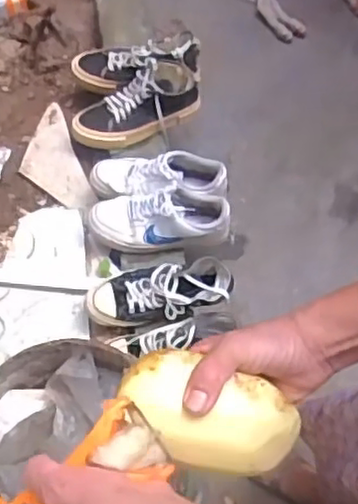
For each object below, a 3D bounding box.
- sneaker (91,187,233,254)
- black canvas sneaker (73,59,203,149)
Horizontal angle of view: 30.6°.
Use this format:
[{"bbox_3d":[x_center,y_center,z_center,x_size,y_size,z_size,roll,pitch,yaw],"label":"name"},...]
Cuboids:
[{"bbox_3d":[-0.039,-0.065,1.262,0.267,0.096,0.092,-5,60,12],"label":"sneaker"},{"bbox_3d":[-0.091,-0.303,1.391,0.274,0.122,0.096,-27,65,1],"label":"black canvas sneaker"}]

